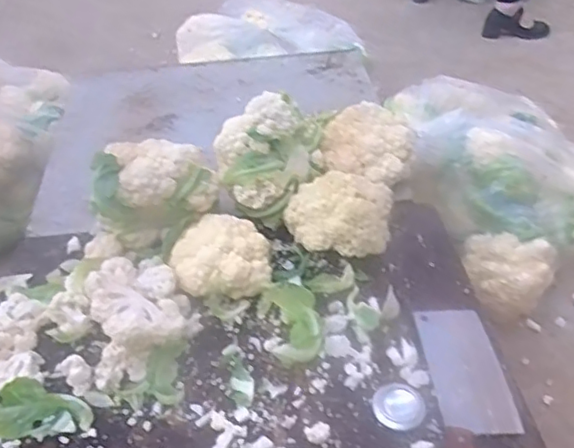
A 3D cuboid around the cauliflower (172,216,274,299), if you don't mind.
[{"bbox_3d":[-0.094,0.052,0.873,0.140,0.092,0.112,-2,41,1],"label":"cauliflower"}]

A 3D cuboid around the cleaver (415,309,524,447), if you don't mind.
[{"bbox_3d":[0.227,0.215,0.726,0.091,0.022,0.306,-2,41,0],"label":"cleaver"}]

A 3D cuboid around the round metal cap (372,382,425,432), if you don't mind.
[{"bbox_3d":[0.134,0.216,0.734,0.056,0.022,0.066,-12,41,-10],"label":"round metal cap"}]

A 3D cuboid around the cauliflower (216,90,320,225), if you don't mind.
[{"bbox_3d":[-0.026,-0.103,0.937,0.158,0.146,0.142,-1,41,2],"label":"cauliflower"}]

